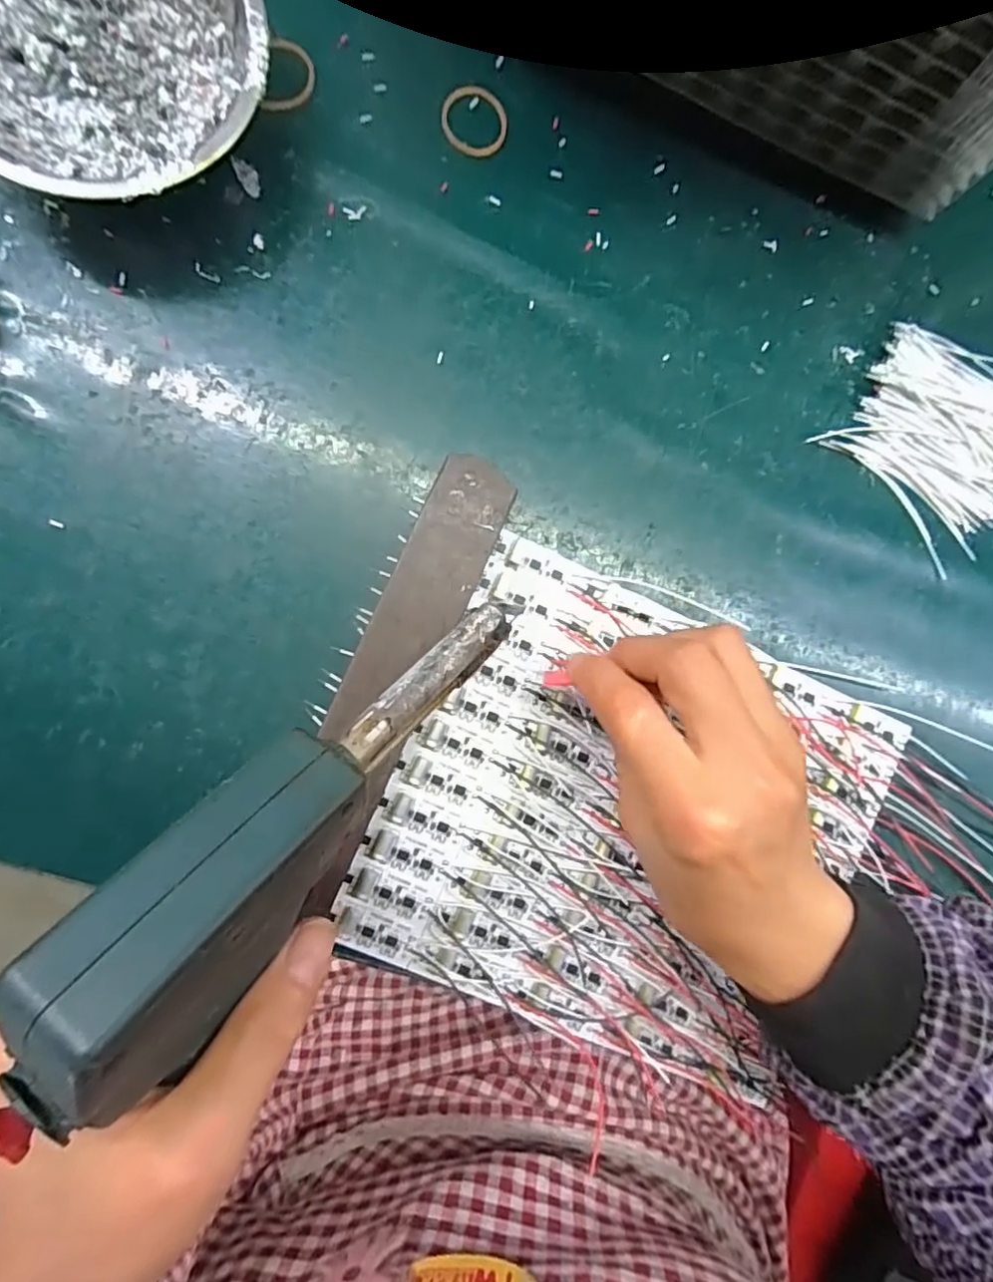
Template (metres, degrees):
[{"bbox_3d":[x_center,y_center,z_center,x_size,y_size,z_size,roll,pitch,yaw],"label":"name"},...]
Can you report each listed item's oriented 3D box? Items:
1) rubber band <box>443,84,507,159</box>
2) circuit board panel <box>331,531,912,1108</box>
[{"bbox_3d":[-0.010,-0.237,0.269,0.029,0.004,0.031,5,88,-8],"label":"rubber band"},{"bbox_3d":[0.066,0.084,0.273,0.221,0.016,0.196,23,86,-7],"label":"circuit board panel"}]

